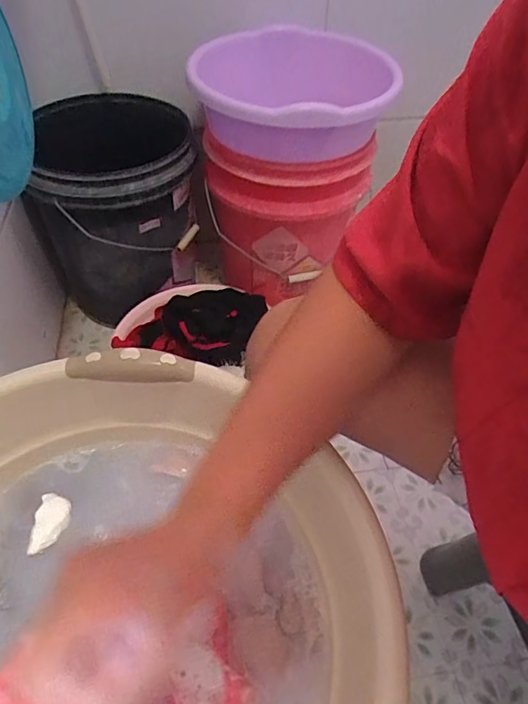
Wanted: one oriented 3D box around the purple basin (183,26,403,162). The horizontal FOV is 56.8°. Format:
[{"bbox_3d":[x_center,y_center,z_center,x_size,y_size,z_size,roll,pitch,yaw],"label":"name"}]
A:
[{"bbox_3d":[0.087,-0.431,0.829,0.405,0.118,0.319,-12,51,-11],"label":"purple basin"}]

